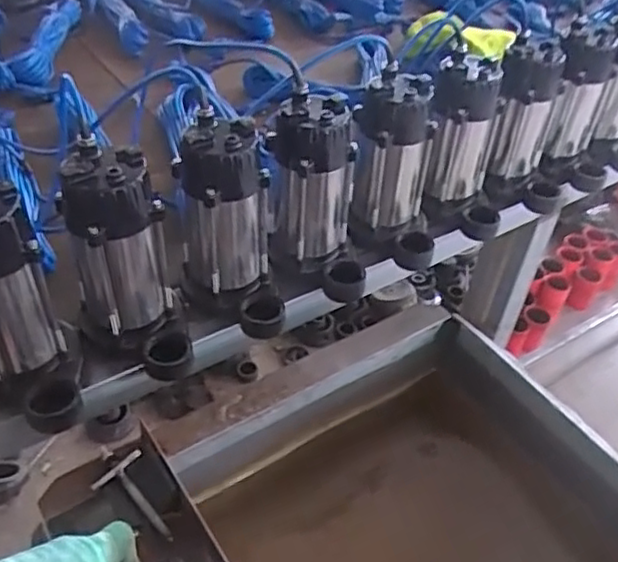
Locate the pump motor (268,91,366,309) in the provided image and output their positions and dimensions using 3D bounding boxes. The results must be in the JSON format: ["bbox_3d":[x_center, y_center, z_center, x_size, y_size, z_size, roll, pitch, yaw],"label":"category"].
[{"bbox_3d":[0.014,-0.099,0.829,0.099,0.221,0.140,-12,46,-18],"label":"pump motor"}]

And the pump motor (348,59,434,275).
[{"bbox_3d":[0.122,-0.146,0.888,0.103,0.222,0.148,-12,46,-18],"label":"pump motor"}]

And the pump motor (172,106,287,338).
[{"bbox_3d":[-0.095,-0.056,0.781,0.109,0.233,0.144,-6,44,-13],"label":"pump motor"}]

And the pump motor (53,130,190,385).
[{"bbox_3d":[-0.200,-0.008,0.723,0.114,0.245,0.145,-12,46,-18],"label":"pump motor"}]

